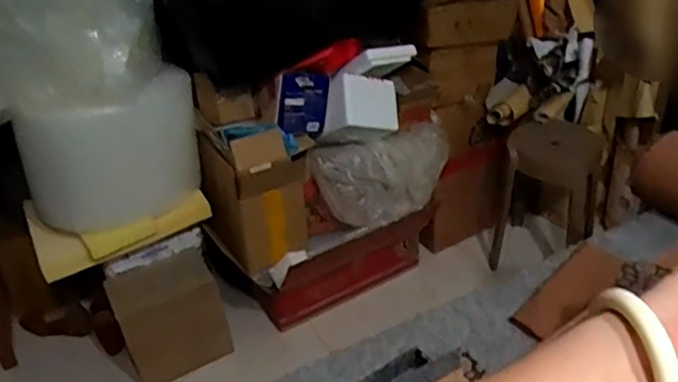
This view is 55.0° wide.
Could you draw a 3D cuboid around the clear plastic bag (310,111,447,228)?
[{"bbox_3d":[0.137,-0.052,1.888,0.435,0.239,0.133,-18,36,-21],"label":"clear plastic bag"}]

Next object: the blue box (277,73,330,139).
[{"bbox_3d":[-0.098,-0.230,1.753,0.138,0.163,0.026,-1,13,-23],"label":"blue box"}]

